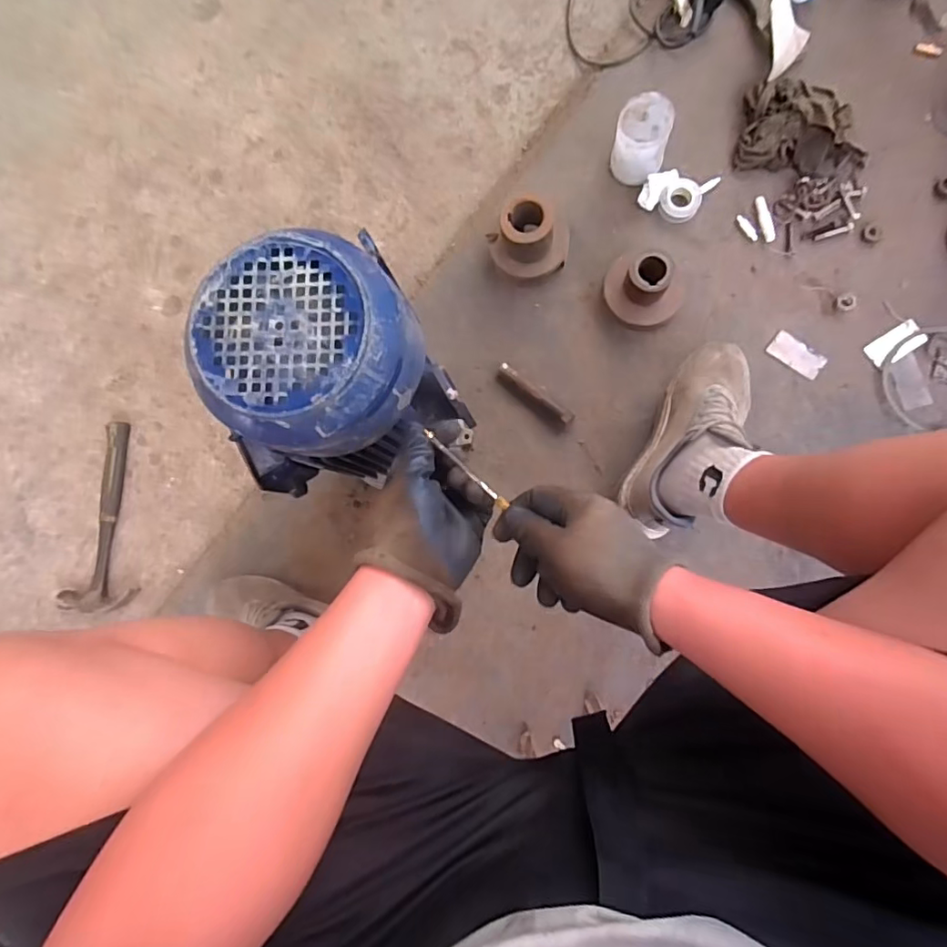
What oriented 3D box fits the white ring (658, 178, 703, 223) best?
[{"bbox_3d":[0.326,-0.431,0.854,0.064,0.018,0.067,-1,85,7],"label":"white ring"}]

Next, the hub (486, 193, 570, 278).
[{"bbox_3d":[0.083,-0.356,0.841,0.121,0.102,0.094,21,88,8],"label":"hub"}]

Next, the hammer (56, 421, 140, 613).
[{"bbox_3d":[-0.646,0.074,0.939,0.126,0.030,0.319,-2,85,7],"label":"hammer"}]

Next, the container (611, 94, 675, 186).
[{"bbox_3d":[0.260,-0.506,0.838,0.081,0.101,0.095,10,86,8],"label":"container"}]

